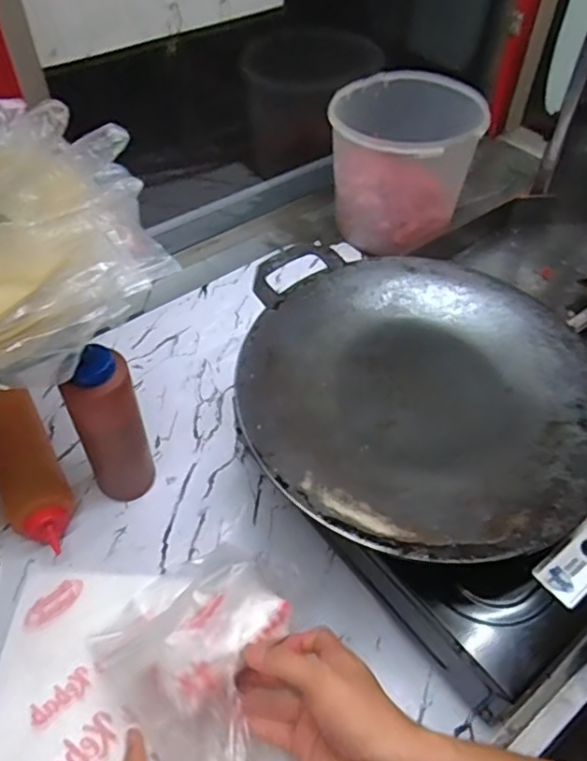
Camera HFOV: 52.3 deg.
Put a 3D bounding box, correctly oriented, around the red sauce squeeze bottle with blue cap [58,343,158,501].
[{"bbox_3d":[-0.170,0.051,0.562,0.058,0.188,0.054,-16,53,-16],"label":"red sauce squeeze bottle with blue cap"}]

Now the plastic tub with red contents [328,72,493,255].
[{"bbox_3d":[0.151,-0.317,0.872,0.189,0.183,0.199,2,49,-2],"label":"plastic tub with red contents"}]

